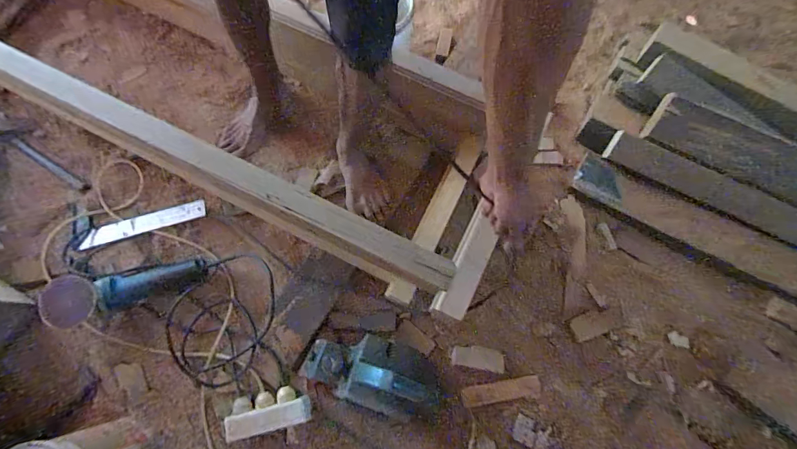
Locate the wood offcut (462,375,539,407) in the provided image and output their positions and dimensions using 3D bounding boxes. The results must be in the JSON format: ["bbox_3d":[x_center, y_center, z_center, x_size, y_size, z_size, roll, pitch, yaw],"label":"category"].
[{"bbox_3d":[0.221,0.360,0.838,0.168,0.008,0.042,-8,73,-5],"label":"wood offcut"}]

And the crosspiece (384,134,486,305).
[{"bbox_3d":[0.077,-0.011,0.835,0.056,0.032,0.387,26,93,6],"label":"crosspiece"}]

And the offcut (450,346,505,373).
[{"bbox_3d":[0.178,0.297,0.870,0.116,0.011,0.046,10,72,1],"label":"offcut"}]

